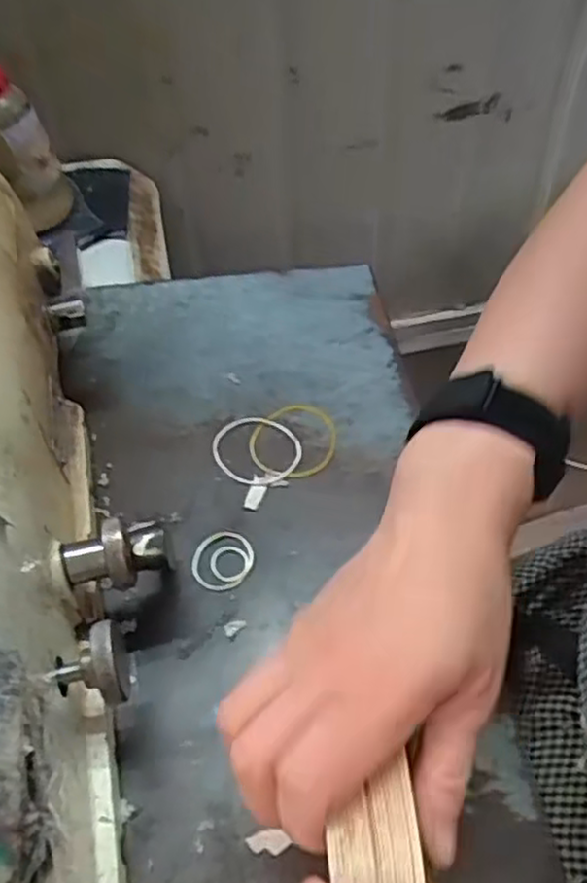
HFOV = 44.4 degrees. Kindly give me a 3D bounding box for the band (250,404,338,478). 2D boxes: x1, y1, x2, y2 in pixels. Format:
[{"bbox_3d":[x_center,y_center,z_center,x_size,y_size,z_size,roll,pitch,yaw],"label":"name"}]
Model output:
[{"bbox_3d":[0.000,-0.002,0.446,0.053,0.004,0.058,-1,51,1],"label":"band"}]

